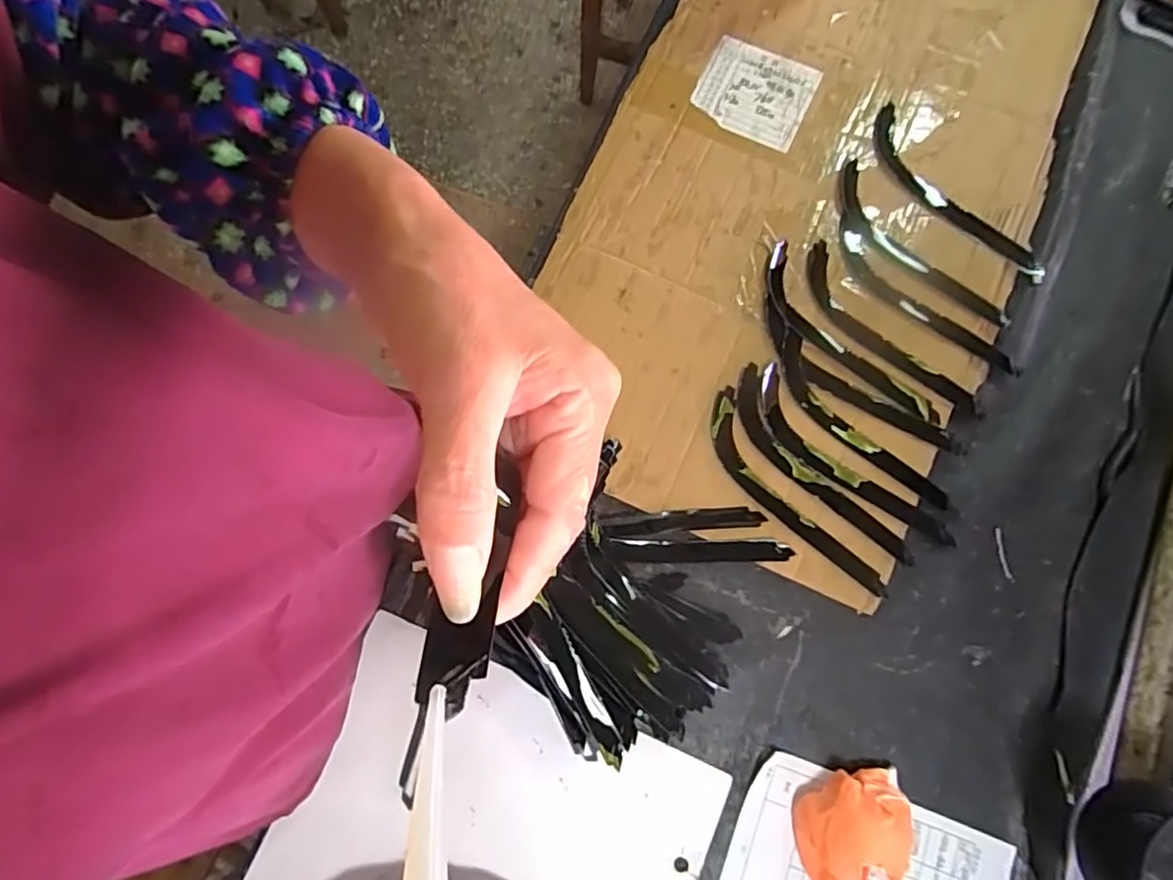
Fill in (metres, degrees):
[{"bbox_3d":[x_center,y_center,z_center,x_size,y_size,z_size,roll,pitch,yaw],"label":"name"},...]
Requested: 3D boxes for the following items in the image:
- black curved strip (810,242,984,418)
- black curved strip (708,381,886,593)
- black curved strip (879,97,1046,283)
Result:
[{"bbox_3d":[0.271,-0.094,0.571,0.046,0.004,0.207,-39,82,-8],"label":"black curved strip"},{"bbox_3d":[0.170,0.051,0.536,0.046,0.005,0.211,-34,81,-7],"label":"black curved strip"},{"bbox_3d":[0.346,-0.232,0.593,0.039,0.017,0.219,-34,81,-7],"label":"black curved strip"}]

